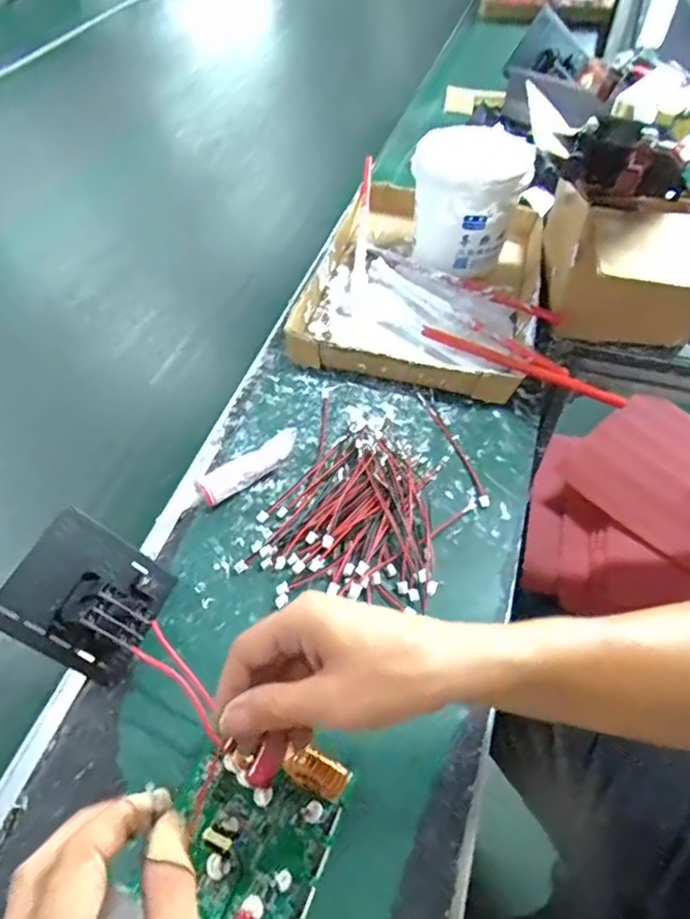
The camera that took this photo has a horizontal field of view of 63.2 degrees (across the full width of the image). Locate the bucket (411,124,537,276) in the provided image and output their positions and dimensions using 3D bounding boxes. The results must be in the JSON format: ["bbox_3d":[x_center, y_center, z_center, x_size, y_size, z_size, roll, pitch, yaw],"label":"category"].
[{"bbox_3d":[0.139,-0.296,0.644,0.123,0.117,0.133,9,53,7],"label":"bucket"}]

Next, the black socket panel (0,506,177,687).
[{"bbox_3d":[-0.166,0.088,0.375,0.094,0.032,0.087,46,49,-27],"label":"black socket panel"}]

